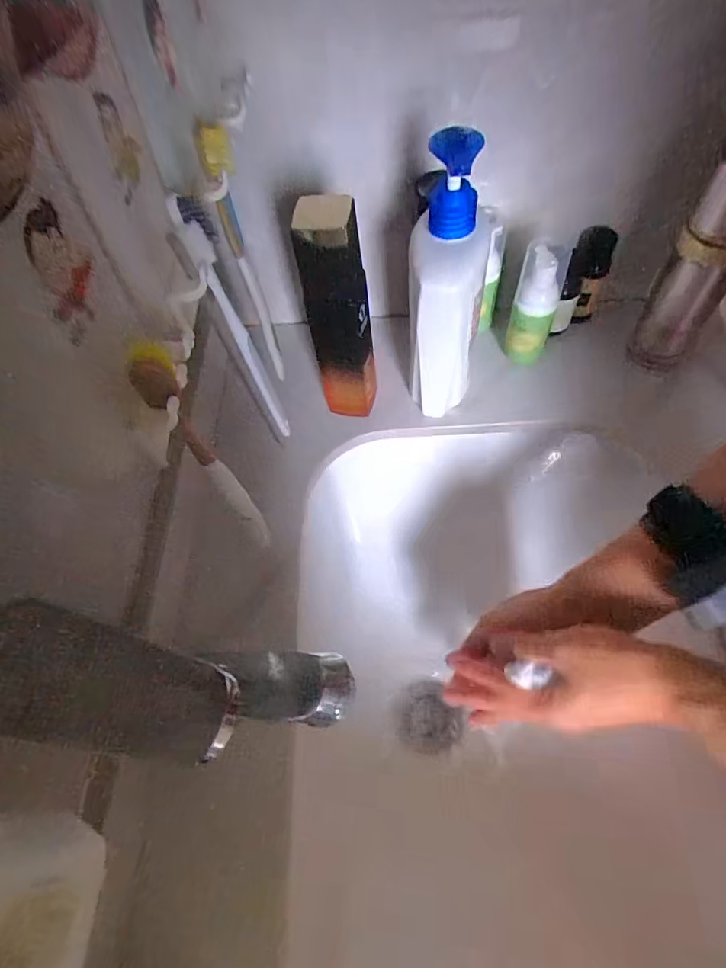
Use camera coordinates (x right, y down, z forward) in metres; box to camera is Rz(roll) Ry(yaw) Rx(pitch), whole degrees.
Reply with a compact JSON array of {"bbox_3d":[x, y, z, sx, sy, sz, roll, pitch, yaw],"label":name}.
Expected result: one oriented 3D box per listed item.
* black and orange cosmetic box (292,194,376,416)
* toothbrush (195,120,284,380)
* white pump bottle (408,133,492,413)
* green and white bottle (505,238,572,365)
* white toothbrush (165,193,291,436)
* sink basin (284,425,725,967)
[{"bbox_3d":[-0.016,-0.119,0.363,0.043,0.170,0.035,-4,61,1],"label":"black and orange cosmetic box"},{"bbox_3d":[-0.069,-0.127,0.304,0.014,0.164,0.013,-23,62,-9],"label":"toothbrush"},{"bbox_3d":[0.058,-0.133,0.349,0.047,0.183,0.054,3,61,5],"label":"white pump bottle"},{"bbox_3d":[0.140,-0.145,0.409,0.033,0.107,0.030,7,62,8],"label":"green and white bottle"},{"bbox_3d":[-0.066,-0.076,0.277,0.019,0.167,0.016,-19,61,-7],"label":"white toothbrush"},{"bbox_3d":[0.101,0.178,0.380,0.293,0.146,0.425,-4,61,2],"label":"sink basin"}]

